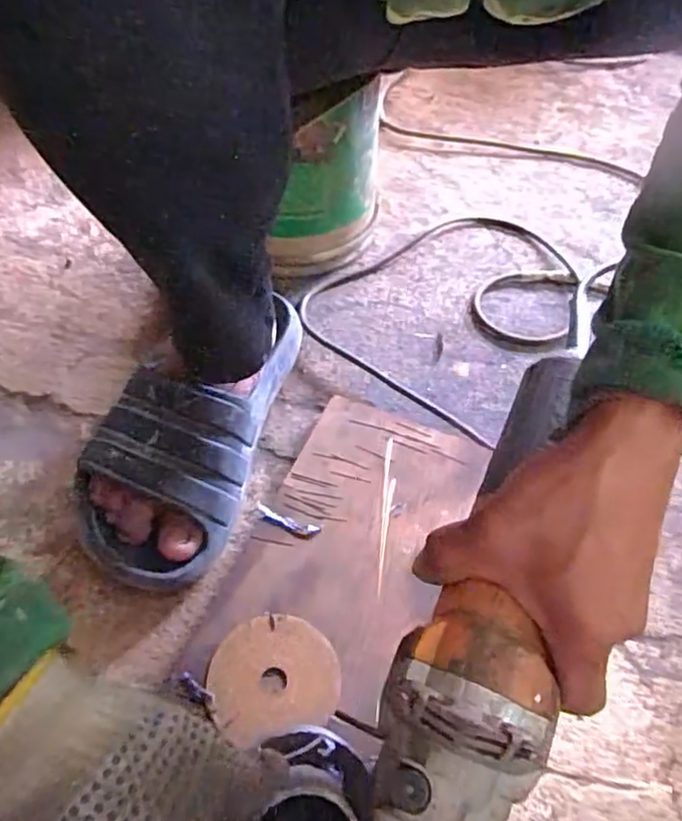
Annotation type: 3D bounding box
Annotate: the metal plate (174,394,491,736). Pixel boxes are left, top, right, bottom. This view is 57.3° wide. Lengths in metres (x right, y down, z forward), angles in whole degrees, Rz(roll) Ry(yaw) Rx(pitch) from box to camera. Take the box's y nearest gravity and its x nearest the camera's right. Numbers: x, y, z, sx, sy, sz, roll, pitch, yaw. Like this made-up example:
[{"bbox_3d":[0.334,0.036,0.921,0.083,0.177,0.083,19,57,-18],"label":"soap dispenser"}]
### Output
[{"bbox_3d":[0.006,0.093,0.443,0.135,0.009,0.233,19,55,14],"label":"metal plate"}]

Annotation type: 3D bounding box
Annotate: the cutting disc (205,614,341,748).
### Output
[{"bbox_3d":[-0.042,0.162,0.381,0.075,0.004,0.069,4,49,-5],"label":"cutting disc"}]

